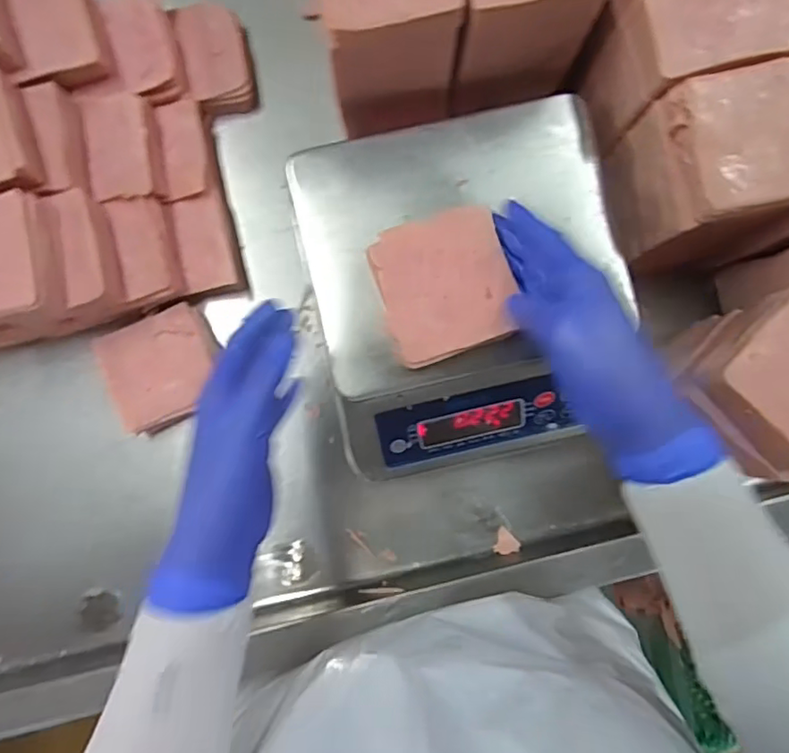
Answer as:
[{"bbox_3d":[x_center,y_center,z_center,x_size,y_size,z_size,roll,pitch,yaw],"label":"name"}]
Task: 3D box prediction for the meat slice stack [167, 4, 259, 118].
[{"bbox_3d":[-0.164,-0.295,0.544,0.060,0.028,0.102,-14,88,-1],"label":"meat slice stack"}]

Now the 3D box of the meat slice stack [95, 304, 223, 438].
[{"bbox_3d":[-0.201,-0.007,0.510,0.096,0.018,0.091,-27,88,-1],"label":"meat slice stack"}]

